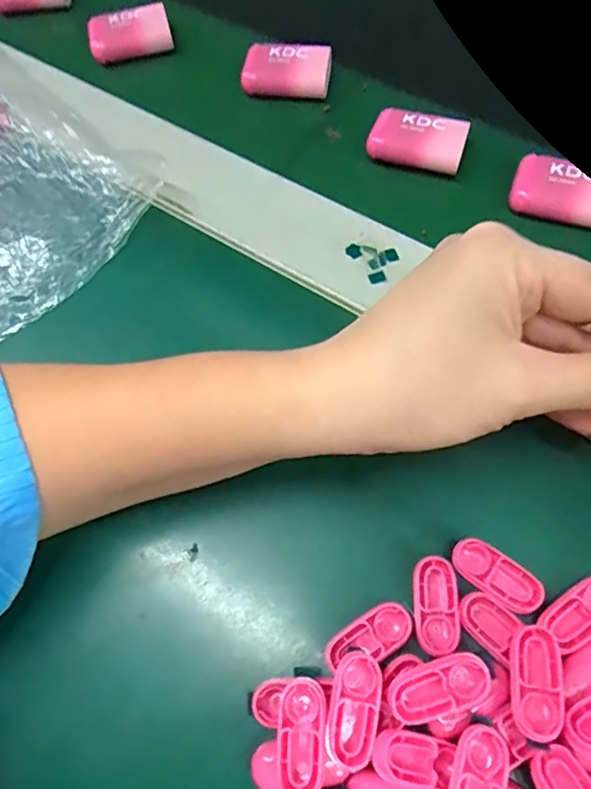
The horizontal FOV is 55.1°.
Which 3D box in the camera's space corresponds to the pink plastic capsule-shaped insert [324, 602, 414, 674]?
[{"bbox_3d":[0.027,0.090,0.207,0.034,0.006,0.016,-31,67,-11],"label":"pink plastic capsule-shaped insert"}]

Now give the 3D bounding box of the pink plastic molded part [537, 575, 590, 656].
[{"bbox_3d":[0.104,0.078,0.203,0.030,0.004,0.016,-34,68,-12],"label":"pink plastic molded part"}]

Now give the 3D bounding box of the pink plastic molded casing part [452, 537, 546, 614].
[{"bbox_3d":[0.075,0.067,0.211,0.034,0.004,0.016,34,72,17],"label":"pink plastic molded casing part"}]

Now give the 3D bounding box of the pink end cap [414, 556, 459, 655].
[{"bbox_3d":[0.052,0.078,0.210,0.015,0.004,0.034,0,65,4],"label":"pink end cap"}]

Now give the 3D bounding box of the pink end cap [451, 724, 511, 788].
[{"bbox_3d":[0.057,0.123,0.178,0.016,0.007,0.034,16,67,11],"label":"pink end cap"}]

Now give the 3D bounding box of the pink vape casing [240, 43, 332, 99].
[{"bbox_3d":[-0.005,-0.191,0.334,0.050,0.012,0.035,8,66,7],"label":"pink vape casing"}]

